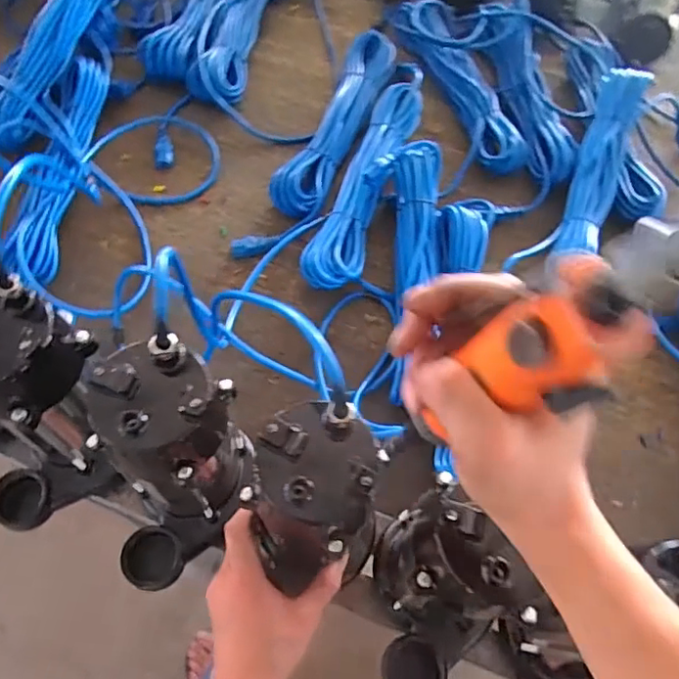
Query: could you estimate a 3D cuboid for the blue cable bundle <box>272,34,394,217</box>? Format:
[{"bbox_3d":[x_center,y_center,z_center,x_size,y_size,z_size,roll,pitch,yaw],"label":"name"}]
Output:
[{"bbox_3d":[-0.006,-0.313,0.826,0.077,0.048,0.368,20,64,6],"label":"blue cable bundle"}]

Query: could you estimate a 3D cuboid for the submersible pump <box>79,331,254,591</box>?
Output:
[{"bbox_3d":[-0.139,0.117,0.468,0.090,0.227,0.154,12,63,3],"label":"submersible pump"}]

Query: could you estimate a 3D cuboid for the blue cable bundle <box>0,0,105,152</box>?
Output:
[{"bbox_3d":[-0.396,-0.468,0.824,0.079,0.065,0.460,14,63,3],"label":"blue cable bundle"}]

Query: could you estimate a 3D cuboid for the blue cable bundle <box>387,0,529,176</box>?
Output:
[{"bbox_3d":[0.174,-0.403,0.878,0.100,0.049,0.399,-16,65,-11],"label":"blue cable bundle"}]

